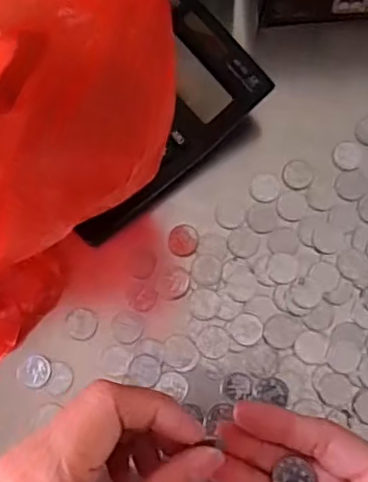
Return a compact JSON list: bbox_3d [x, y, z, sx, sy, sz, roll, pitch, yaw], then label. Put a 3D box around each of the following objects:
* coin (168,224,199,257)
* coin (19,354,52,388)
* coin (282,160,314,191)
[{"bbox_3d":[0.000,-0.001,0.354,0.017,0.004,0.019,13,77,2],"label":"coin"},{"bbox_3d":[-0.082,0.072,0.338,0.017,0.004,0.018,0,77,-1],"label":"coin"},{"bbox_3d":[0.068,-0.039,0.364,0.018,0.004,0.018,10,80,1],"label":"coin"}]

